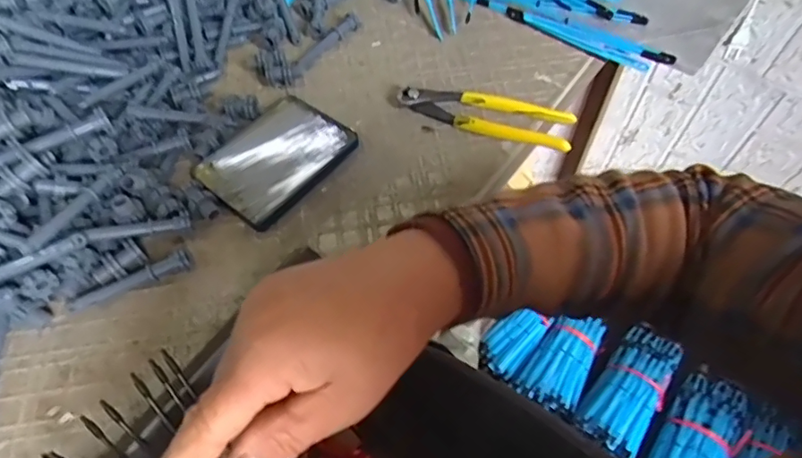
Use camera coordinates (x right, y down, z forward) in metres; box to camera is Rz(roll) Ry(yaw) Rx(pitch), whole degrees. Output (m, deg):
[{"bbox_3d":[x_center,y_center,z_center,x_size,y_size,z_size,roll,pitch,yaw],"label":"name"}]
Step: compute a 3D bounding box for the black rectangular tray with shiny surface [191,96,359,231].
[{"bbox_3d":[-0.116,-0.068,0.467,0.098,0.006,0.128,35,64,21],"label":"black rectangular tray with shiny surface"}]

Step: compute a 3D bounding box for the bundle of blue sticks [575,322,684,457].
[{"bbox_3d":[0.451,0.317,0.999,0.120,0.059,0.242,33,63,20],"label":"bundle of blue sticks"}]

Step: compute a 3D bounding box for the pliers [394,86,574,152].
[{"bbox_3d":[0.079,-0.109,0.489,0.164,0.022,0.043,16,58,10],"label":"pliers"}]

